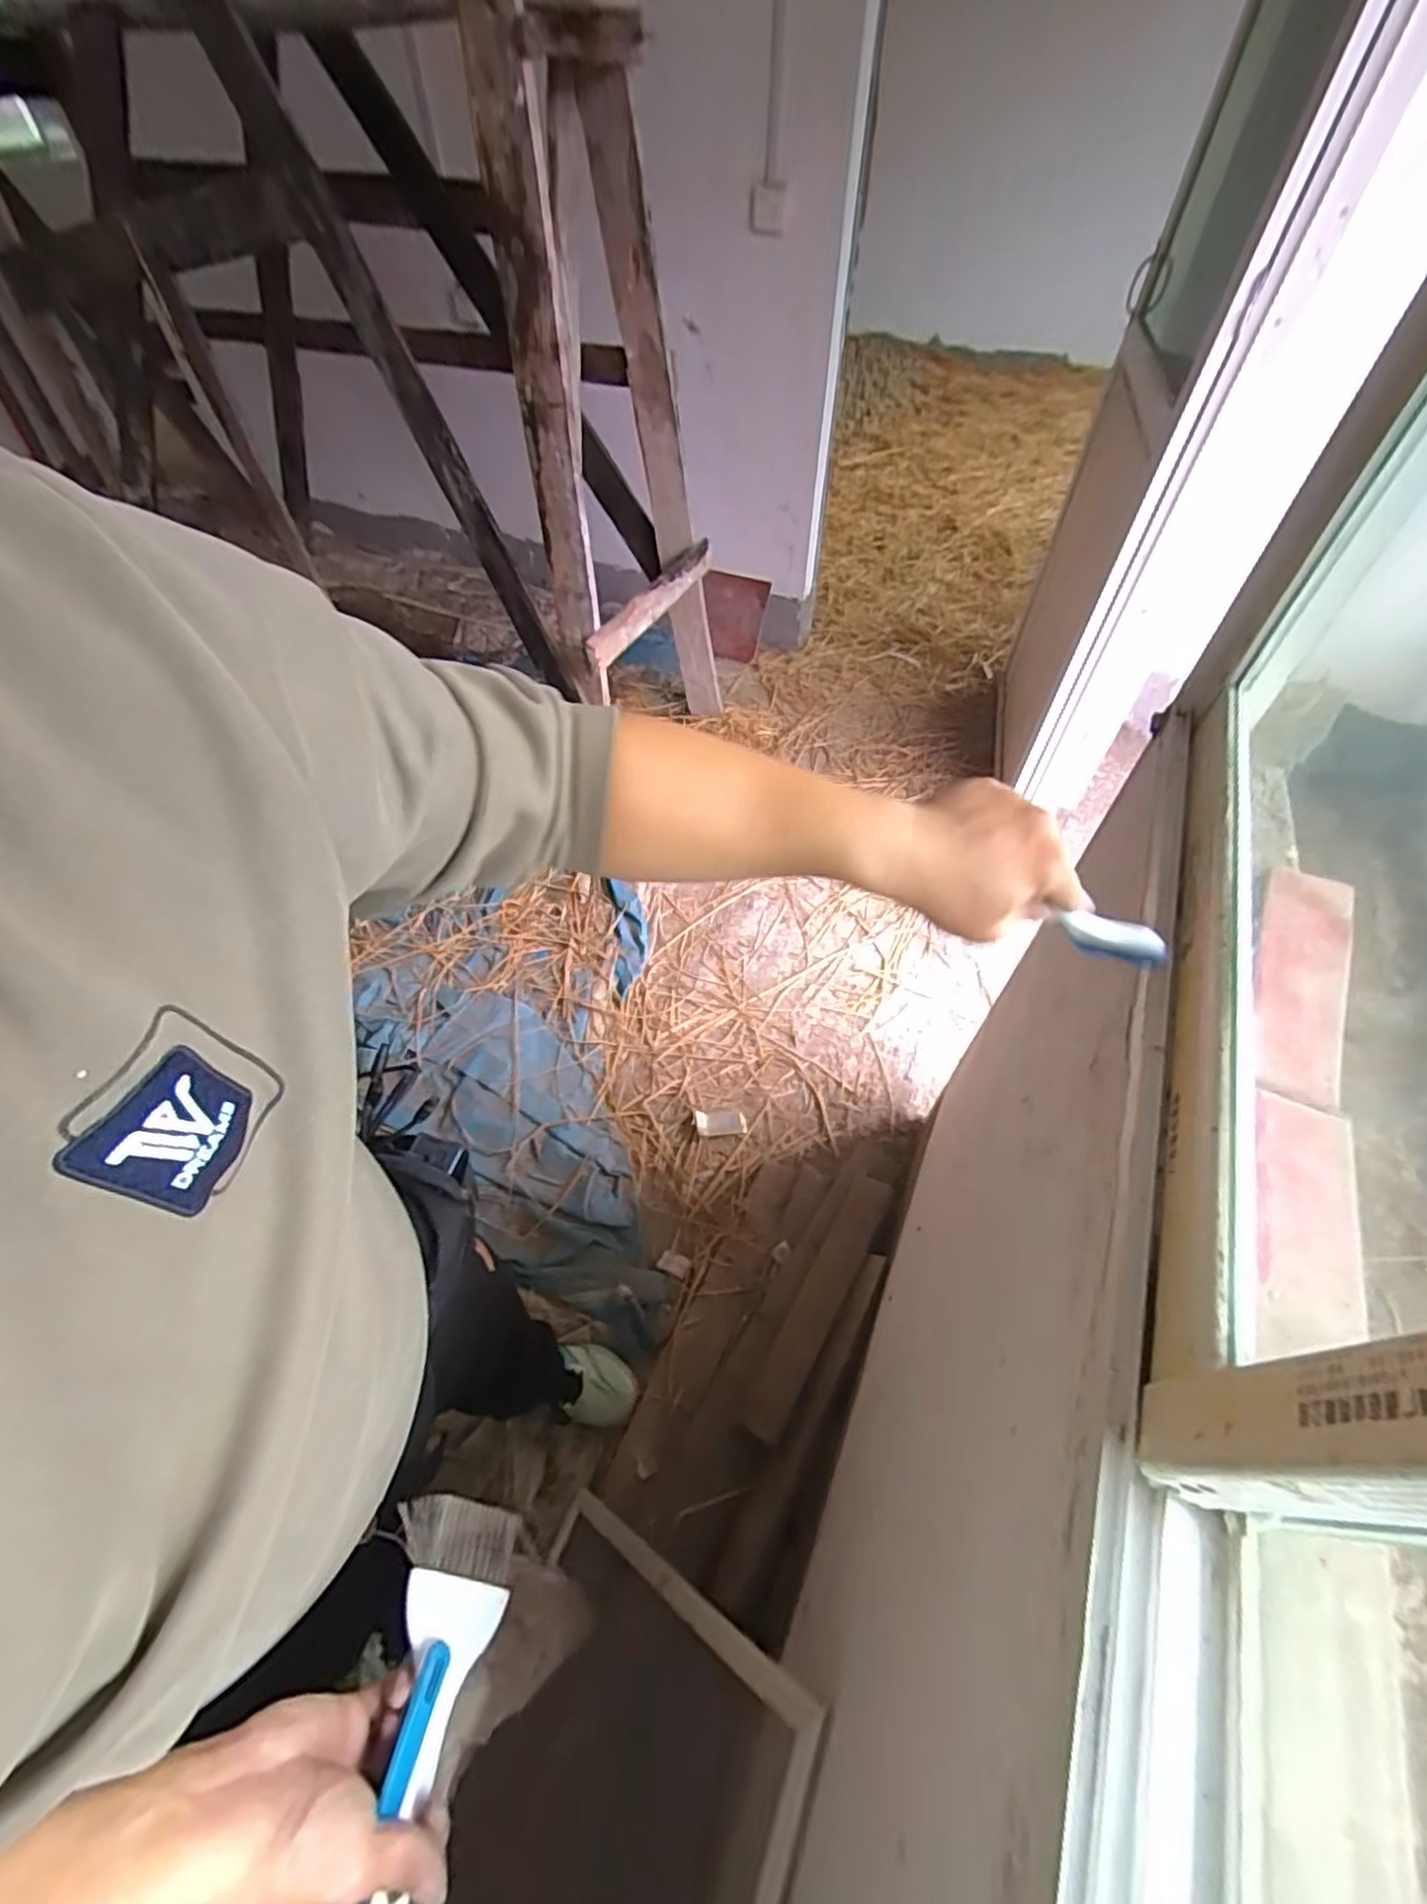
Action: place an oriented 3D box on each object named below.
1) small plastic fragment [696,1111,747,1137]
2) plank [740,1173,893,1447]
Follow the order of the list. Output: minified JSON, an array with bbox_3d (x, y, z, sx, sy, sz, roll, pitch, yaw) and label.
[{"bbox_3d":[0.016,0.381,1.509,0.111,0.004,0.056,1,52,0],"label":"small plastic fragment"},{"bbox_3d":[0.199,0.629,1.247,0.082,0.017,0.482,9,49,38],"label":"plank"}]

